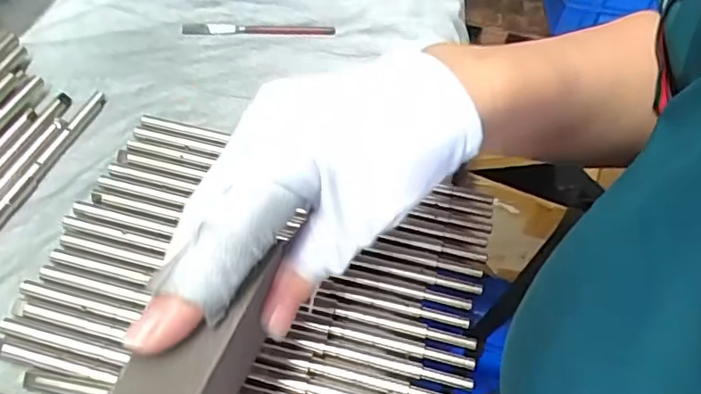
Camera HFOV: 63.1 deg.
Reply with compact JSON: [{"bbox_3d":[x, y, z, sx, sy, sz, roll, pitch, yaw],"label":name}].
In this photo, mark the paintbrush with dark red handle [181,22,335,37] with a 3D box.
[{"bbox_3d":[-0.067,-0.121,0.414,0.109,0.005,0.010,3,52,-5],"label":"paintbrush with dark red handle"}]

